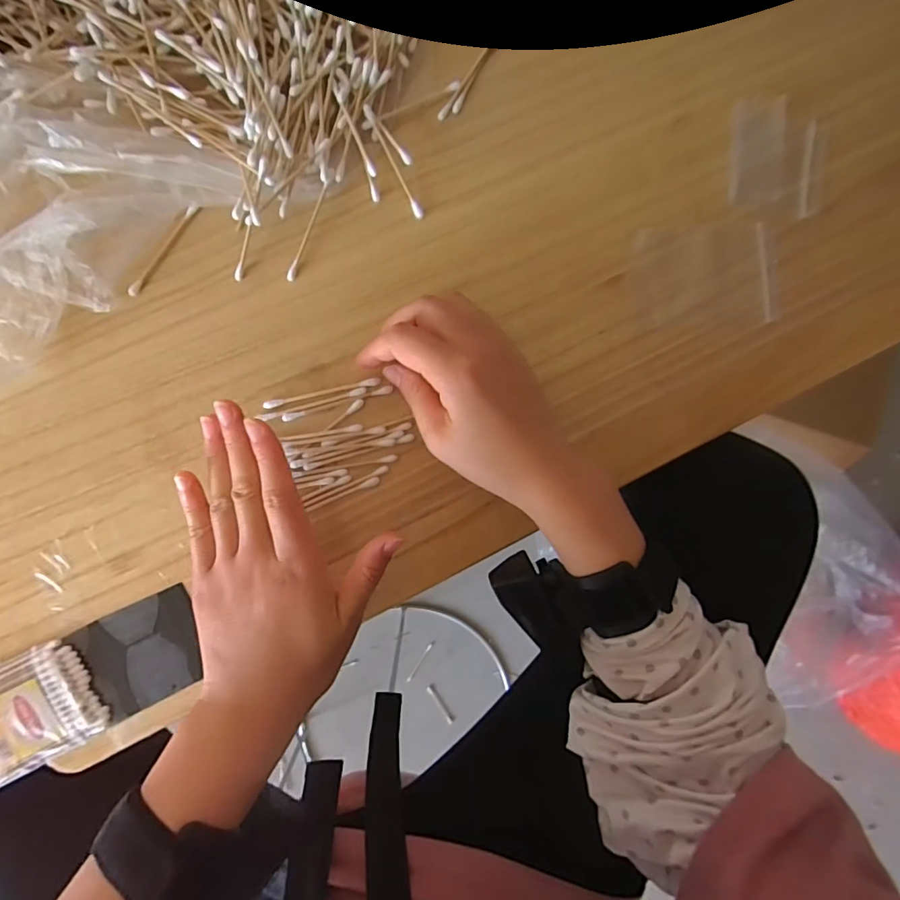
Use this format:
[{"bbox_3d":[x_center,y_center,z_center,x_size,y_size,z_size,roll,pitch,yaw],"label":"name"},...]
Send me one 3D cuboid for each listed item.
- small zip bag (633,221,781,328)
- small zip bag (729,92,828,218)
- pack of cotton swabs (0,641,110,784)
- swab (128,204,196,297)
[{"bbox_3d":[0.171,-0.117,0.328,0.097,0.004,0.066,-3,88,-3],"label":"small zip bag"},{"bbox_3d":[0.223,-0.196,0.329,0.067,0.008,0.075,1,88,-3],"label":"small zip bag"},{"bbox_3d":[-0.266,0.162,0.289,0.105,0.017,0.063,-26,89,-4],"label":"pack of cotton swabs"},{"bbox_3d":[-0.181,-0.126,0.309,0.005,0.006,0.068,32,89,-2],"label":"swab"}]

